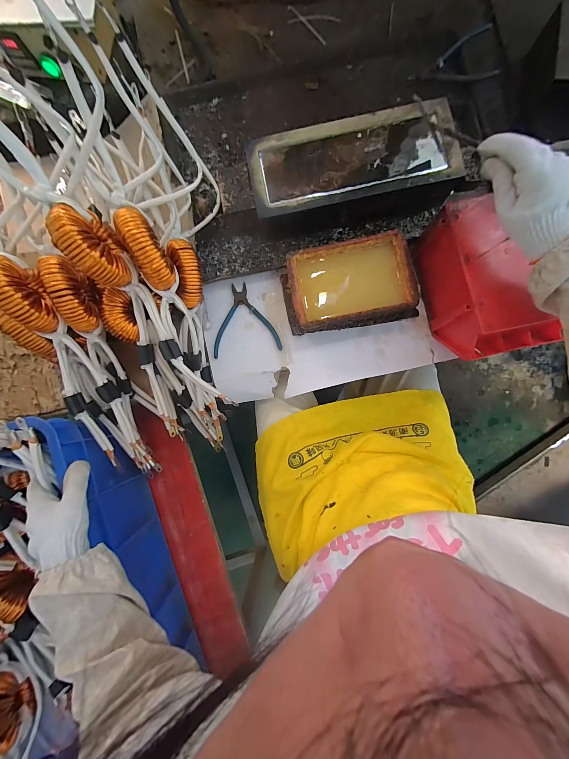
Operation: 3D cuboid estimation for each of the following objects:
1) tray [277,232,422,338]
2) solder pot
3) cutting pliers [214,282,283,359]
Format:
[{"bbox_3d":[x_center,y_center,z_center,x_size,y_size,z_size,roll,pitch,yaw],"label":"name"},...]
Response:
[{"bbox_3d":[0.110,-0.163,0.482,0.220,0.065,0.135,-11,85,2],"label":"tray"},{"bbox_3d":[0.115,-0.354,0.486,0.335,0.084,0.146,-11,85,2],"label":"solder pot"},{"bbox_3d":[-0.078,-0.114,0.518,0.124,0.005,0.132,-9,85,2],"label":"cutting pliers"}]

